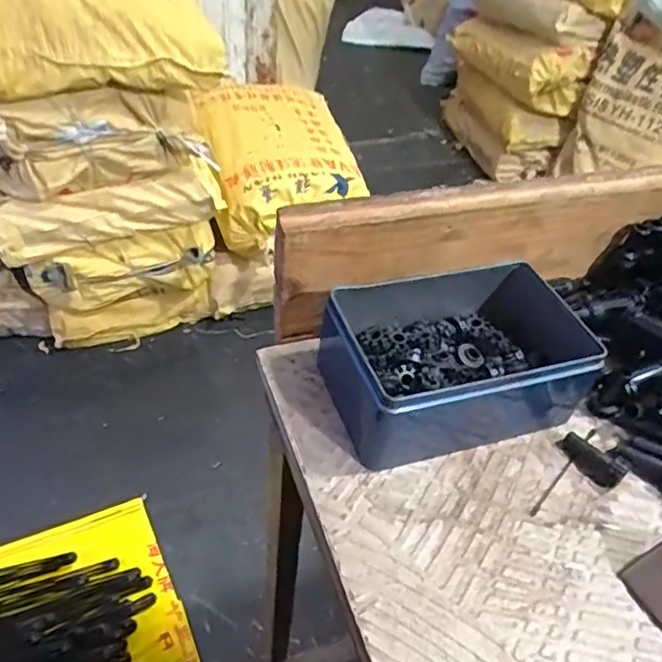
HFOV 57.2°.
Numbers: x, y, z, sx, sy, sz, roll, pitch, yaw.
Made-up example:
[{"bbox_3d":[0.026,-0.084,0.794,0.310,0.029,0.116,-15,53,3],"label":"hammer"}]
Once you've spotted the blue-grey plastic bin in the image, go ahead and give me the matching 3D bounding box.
[{"bbox_3d":[0.083,0.015,0.388,0.161,0.061,0.105,-9,46,-17],"label":"blue-grey plastic bin"}]

